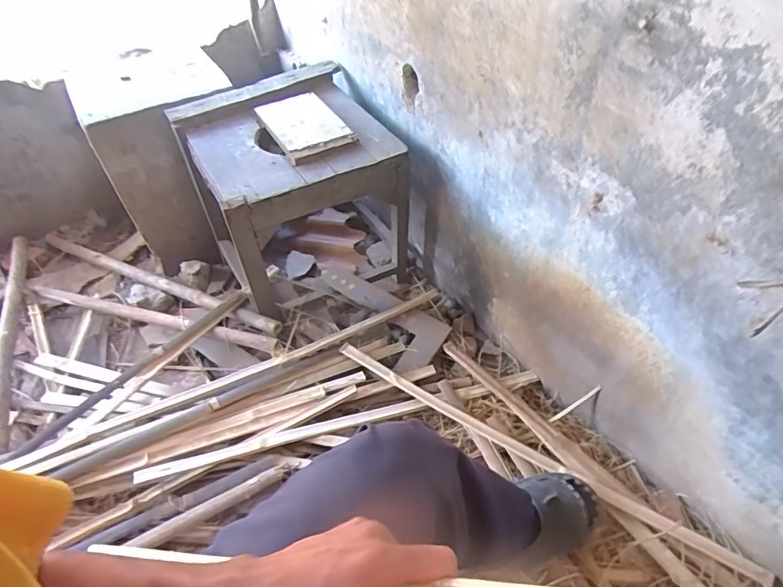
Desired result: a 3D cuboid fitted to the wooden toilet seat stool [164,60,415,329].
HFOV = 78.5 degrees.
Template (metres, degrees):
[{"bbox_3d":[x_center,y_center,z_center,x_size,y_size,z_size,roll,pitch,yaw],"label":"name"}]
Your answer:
[{"bbox_3d":[-0.226,-0.251,1.255,0.441,0.460,0.480,-26,50,-17],"label":"wooden toilet seat stool"}]

